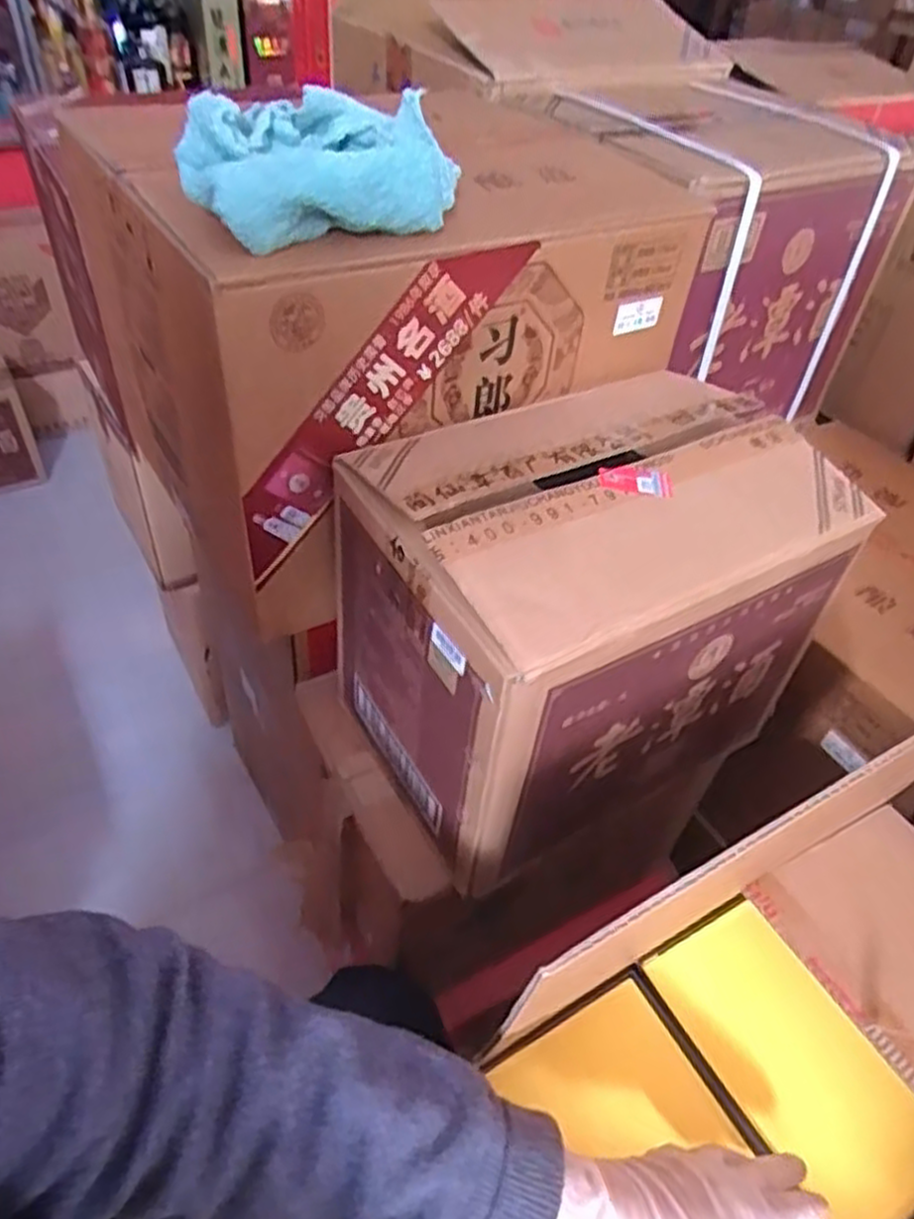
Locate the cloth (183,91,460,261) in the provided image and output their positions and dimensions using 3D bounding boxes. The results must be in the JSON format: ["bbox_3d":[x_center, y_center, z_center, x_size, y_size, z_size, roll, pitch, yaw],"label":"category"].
[{"bbox_3d":[-0.082,-0.270,0.473,0.154,0.069,0.087,-29,54,-30],"label":"cloth"}]

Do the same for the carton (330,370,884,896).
[{"bbox_3d":[0.097,-0.003,0.622,0.331,0.266,0.235,-20,50,-24],"label":"carton"}]

